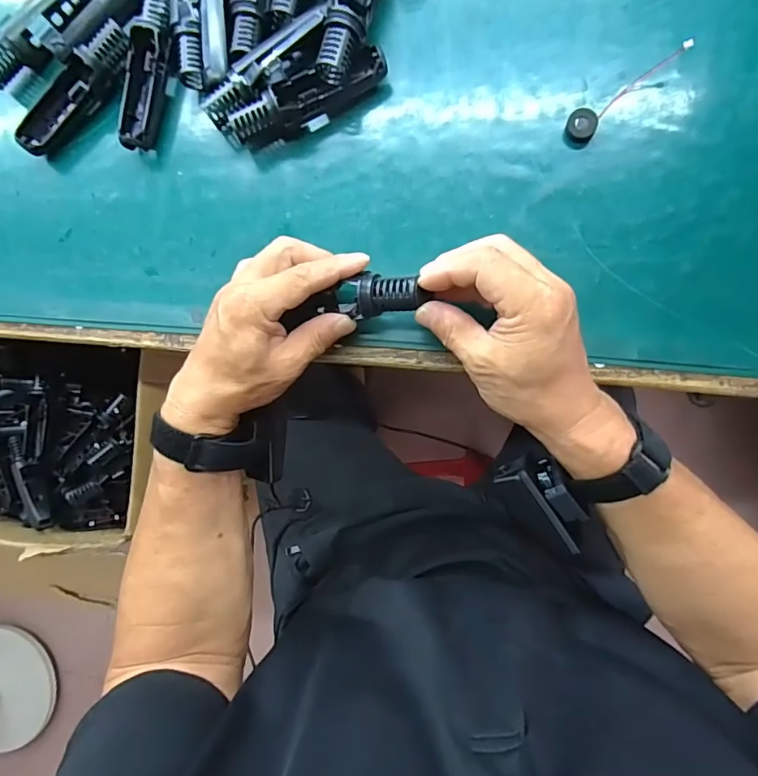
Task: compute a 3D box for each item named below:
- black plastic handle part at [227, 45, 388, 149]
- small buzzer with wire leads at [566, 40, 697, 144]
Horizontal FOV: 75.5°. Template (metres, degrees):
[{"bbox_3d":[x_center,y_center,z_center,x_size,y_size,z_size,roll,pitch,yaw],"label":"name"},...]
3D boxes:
[{"bbox_3d":[-0.052,-0.217,0.365,0.119,0.032,0.026,-27,86,7],"label":"black plastic handle part"},{"bbox_3d":[0.179,-0.210,0.345,0.100,0.007,0.020,-34,85,6],"label":"small buzzer with wire leads"}]

